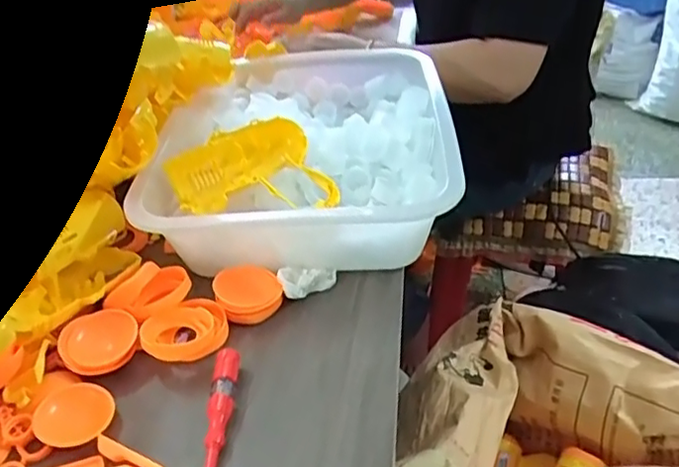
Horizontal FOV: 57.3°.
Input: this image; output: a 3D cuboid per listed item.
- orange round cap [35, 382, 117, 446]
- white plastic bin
[{"bbox_3d":[-0.196,0.133,0.461,0.050,0.016,0.054,-3,36,2],"label":"orange round cap"},{"bbox_3d":[-0.035,-0.102,0.683,0.288,0.102,0.379,-2,36,3],"label":"white plastic bin"}]

